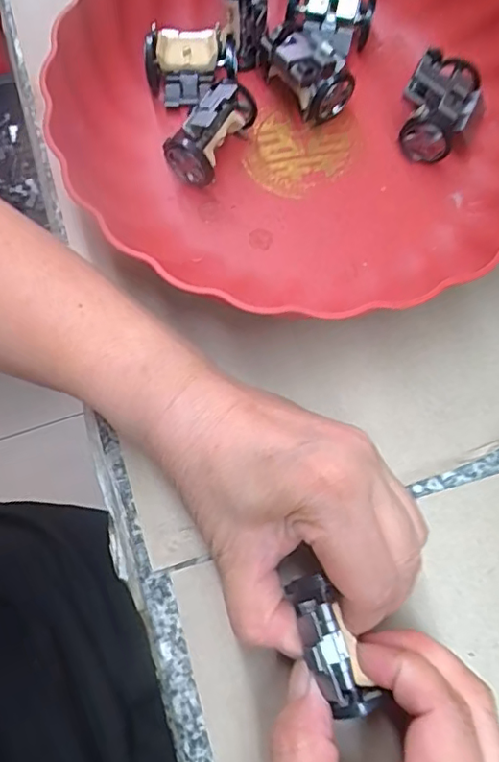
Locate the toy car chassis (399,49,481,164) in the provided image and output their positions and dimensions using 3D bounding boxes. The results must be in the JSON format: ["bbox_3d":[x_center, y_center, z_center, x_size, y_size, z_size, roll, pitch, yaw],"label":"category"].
[{"bbox_3d":[0.100,-0.145,0.301,0.034,0.033,0.051,30,74,8],"label":"toy car chassis"}]

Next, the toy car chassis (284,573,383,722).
[{"bbox_3d":[0.029,0.094,0.203,0.018,0.013,0.048,-22,74,-8],"label":"toy car chassis"}]

